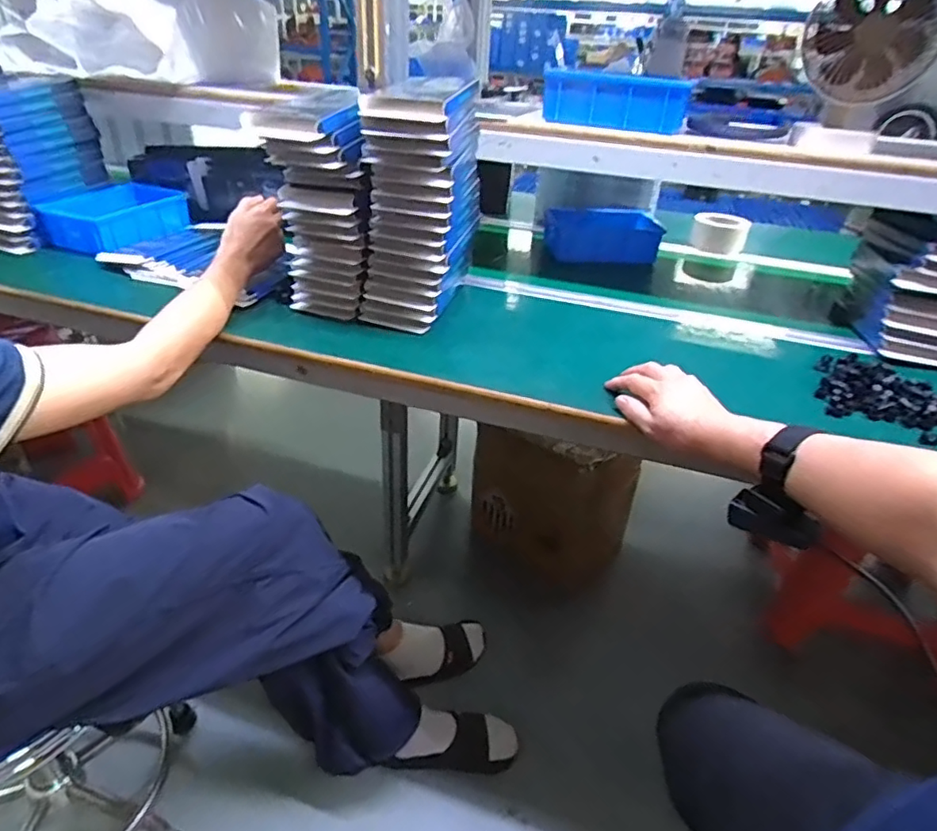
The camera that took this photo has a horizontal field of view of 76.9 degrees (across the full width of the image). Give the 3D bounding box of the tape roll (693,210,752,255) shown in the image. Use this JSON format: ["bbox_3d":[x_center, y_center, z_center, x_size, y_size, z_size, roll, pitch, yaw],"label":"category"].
[{"bbox_3d":[0.509,-0.368,1.197,0.101,0.070,0.101,16,35,17],"label":"tape roll"}]

